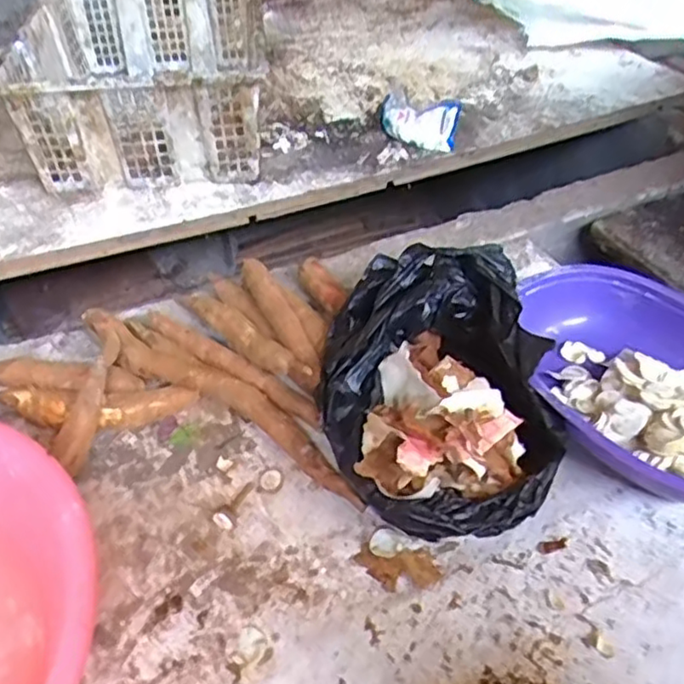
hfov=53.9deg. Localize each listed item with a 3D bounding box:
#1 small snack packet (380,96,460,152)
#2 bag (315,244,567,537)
[{"bbox_3d":[0.110,-0.329,1.010,0.128,0.067,0.044,21,48,22],"label":"small snack packet"},{"bbox_3d":[0.088,0.041,0.633,0.212,0.097,0.285,1,44,3],"label":"bag"}]

